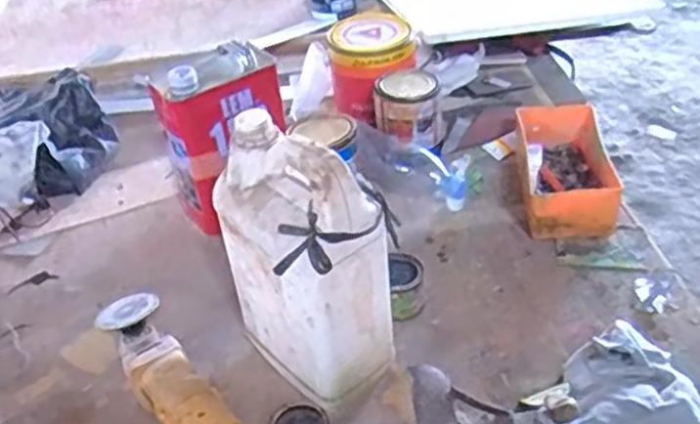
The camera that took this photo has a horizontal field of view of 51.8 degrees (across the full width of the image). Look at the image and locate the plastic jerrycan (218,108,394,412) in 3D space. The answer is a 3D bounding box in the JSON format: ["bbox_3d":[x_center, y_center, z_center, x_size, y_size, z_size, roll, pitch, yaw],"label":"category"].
[{"bbox_3d":[-0.056,0.052,0.775,0.103,0.289,0.179,-33,45,-32],"label":"plastic jerrycan"}]

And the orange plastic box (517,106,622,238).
[{"bbox_3d":[0.326,-0.064,1.088,0.126,0.089,0.249,0,37,7],"label":"orange plastic box"}]

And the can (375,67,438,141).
[{"bbox_3d":[0.094,-0.169,1.187,0.092,0.107,0.096,-3,37,2],"label":"can"}]

